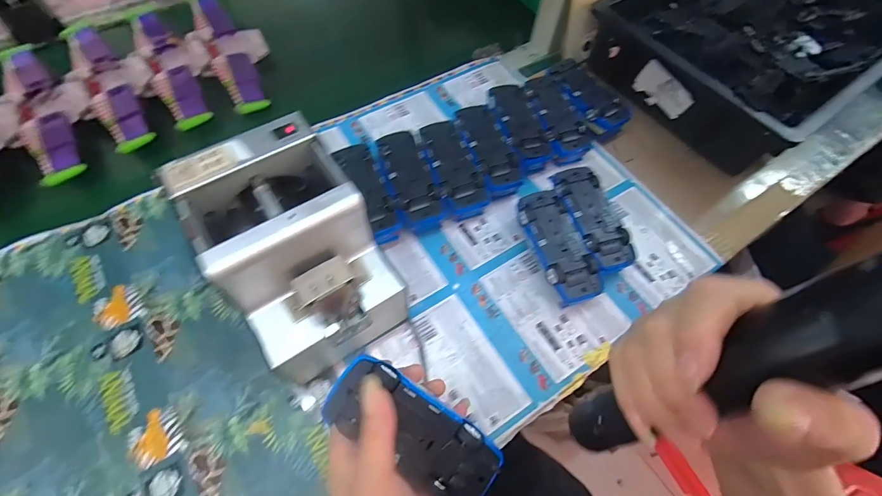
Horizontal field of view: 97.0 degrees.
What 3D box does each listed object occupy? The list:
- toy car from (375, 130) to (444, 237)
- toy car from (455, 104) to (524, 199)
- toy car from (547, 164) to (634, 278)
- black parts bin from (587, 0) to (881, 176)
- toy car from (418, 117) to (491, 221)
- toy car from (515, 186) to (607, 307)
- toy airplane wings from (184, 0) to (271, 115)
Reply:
[{"bbox_3d":[-0.038,-0.077,0.467,0.053,0.043,0.130,-17,63,-12],"label":"toy car"},{"bbox_3d":[0.058,-0.117,0.494,0.053,0.046,0.135,-16,63,-11],"label":"toy car"},{"bbox_3d":[0.166,-0.028,0.447,0.057,0.042,0.131,-13,62,-9],"label":"toy car"},{"bbox_3d":[0.465,-0.315,0.588,0.445,0.088,0.302,-33,66,-19],"label":"black parts bin"},{"bbox_3d":[0.012,-0.092,0.477,0.053,0.043,0.130,-17,63,-11],"label":"toy car"},{"bbox_3d":[0.125,0.001,0.427,0.052,0.042,0.128,-13,61,-10],"label":"toy car"},{"bbox_3d":[-0.316,-0.295,0.590,0.101,0.036,0.287,-22,63,-15],"label":"toy airplane wings"}]

